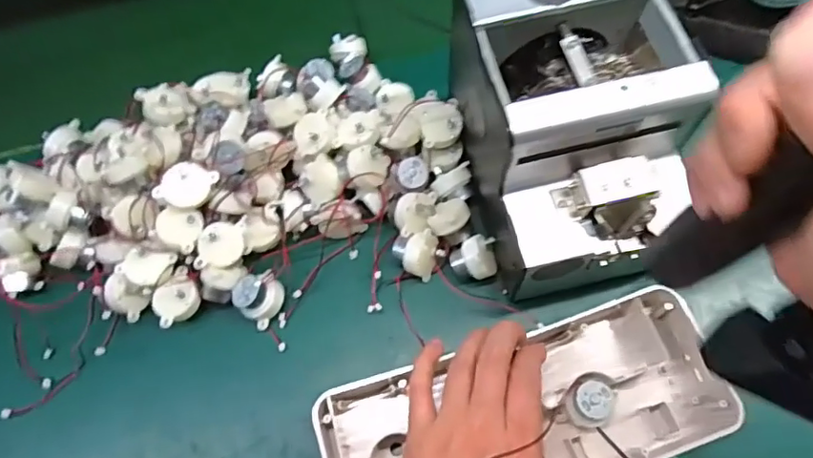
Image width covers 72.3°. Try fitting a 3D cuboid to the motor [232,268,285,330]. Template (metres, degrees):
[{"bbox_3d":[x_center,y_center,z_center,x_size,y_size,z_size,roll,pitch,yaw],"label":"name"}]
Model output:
[{"bbox_3d":[-0.109,0.049,0.416,0.035,0.036,0.019,-53,37,-12],"label":"motor"}]

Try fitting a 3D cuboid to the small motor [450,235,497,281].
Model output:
[{"bbox_3d":[0.051,0.025,0.422,0.034,0.031,0.030,-10,66,-1],"label":"small motor"}]

